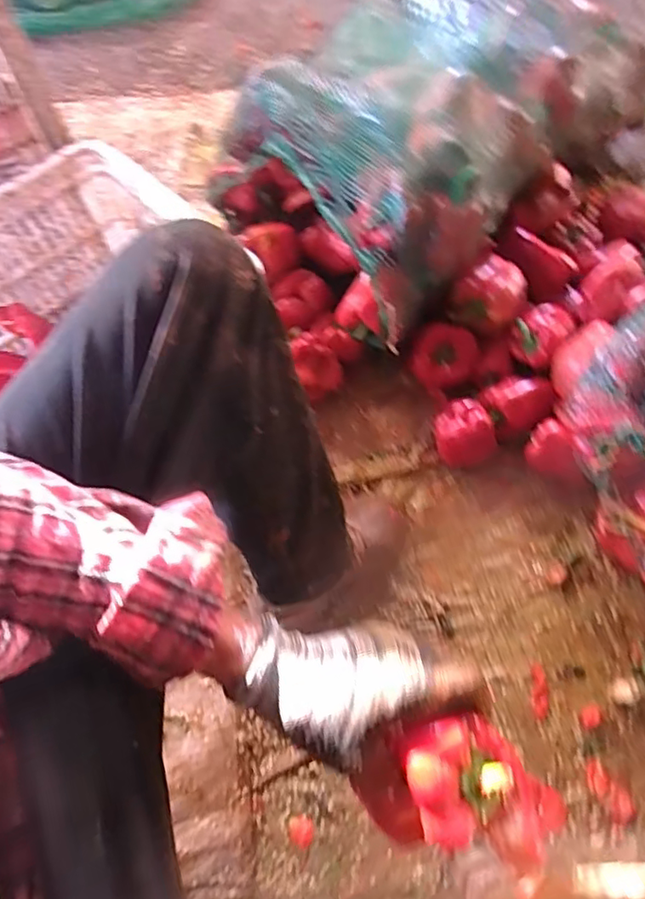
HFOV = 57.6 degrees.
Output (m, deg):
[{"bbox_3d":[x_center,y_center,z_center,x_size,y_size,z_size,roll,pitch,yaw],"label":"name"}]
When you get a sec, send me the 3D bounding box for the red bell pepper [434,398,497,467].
[{"bbox_3d":[0.200,-0.020,0.829,0.080,0.092,0.075,-1,63,3],"label":"red bell pepper"}]

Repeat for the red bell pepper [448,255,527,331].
[{"bbox_3d":[0.247,-0.225,0.868,0.096,0.066,0.076,-32,66,-13],"label":"red bell pepper"}]

